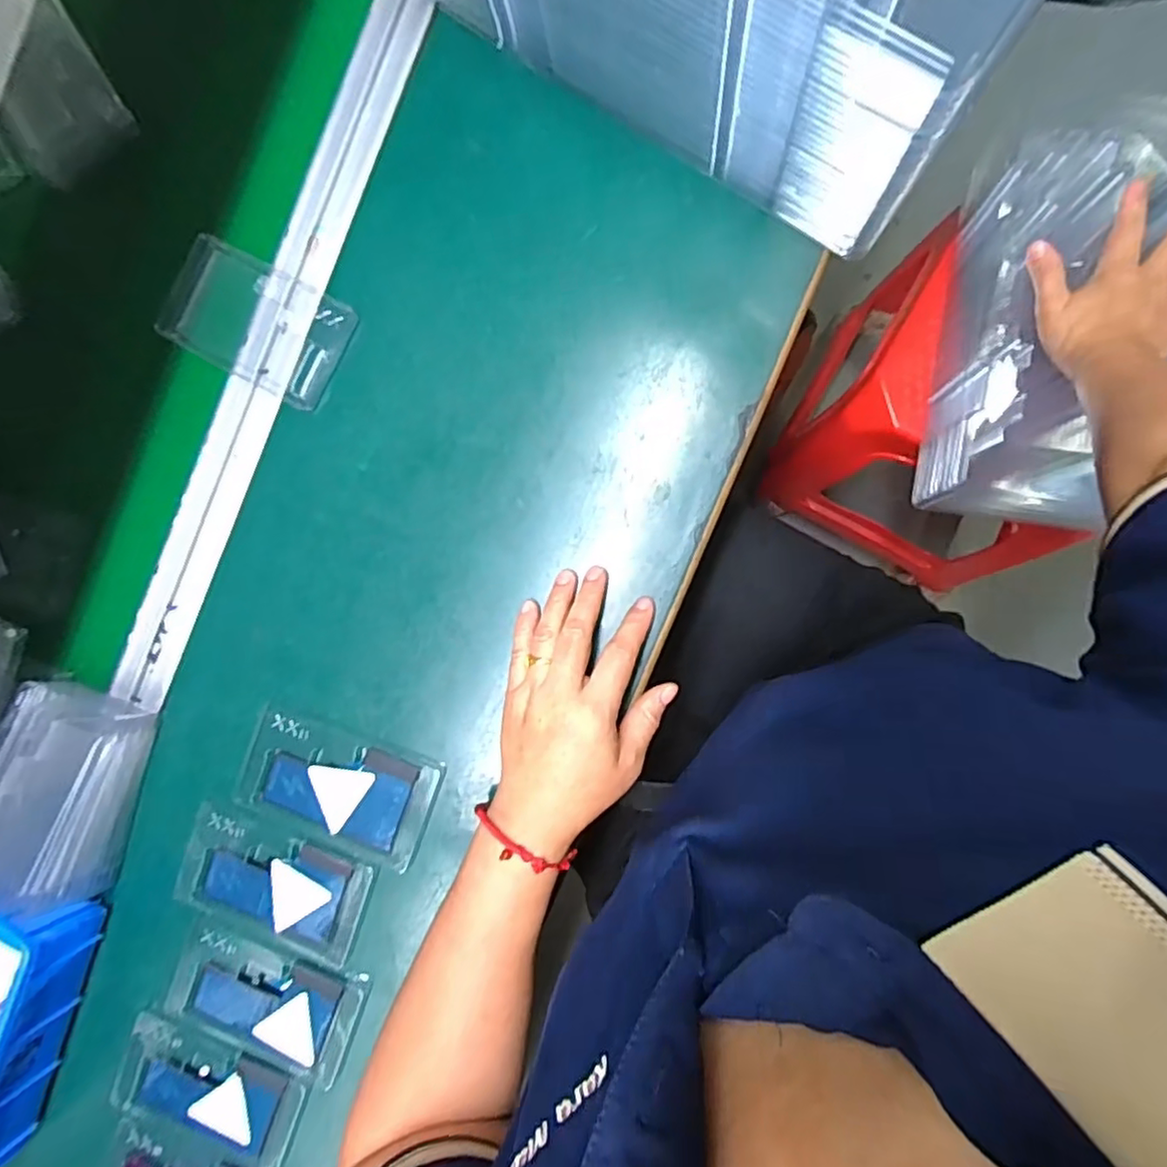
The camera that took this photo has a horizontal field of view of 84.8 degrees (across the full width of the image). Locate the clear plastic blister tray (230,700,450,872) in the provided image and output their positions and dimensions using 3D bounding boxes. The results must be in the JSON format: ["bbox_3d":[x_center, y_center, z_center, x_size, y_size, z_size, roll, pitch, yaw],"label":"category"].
[{"bbox_3d":[-0.164,0.137,0.421,0.128,0.006,0.079,18,92,8],"label":"clear plastic blister tray"}]

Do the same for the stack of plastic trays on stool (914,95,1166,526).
[{"bbox_3d":[0.448,-0.211,0.566,0.226,0.135,0.283,7,90,8],"label":"stack of plastic trays on stool"}]

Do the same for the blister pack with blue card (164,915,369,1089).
[{"bbox_3d":[-0.216,0.279,0.429,0.127,0.014,0.078,19,92,8],"label":"blister pack with blue card"}]

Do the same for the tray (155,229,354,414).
[{"bbox_3d":[-0.222,-0.178,0.435,0.131,0.010,0.077,28,93,7],"label":"tray"}]

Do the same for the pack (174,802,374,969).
[{"bbox_3d":[-0.207,0.200,0.428,0.122,0.015,0.076,18,92,8],"label":"pack"}]

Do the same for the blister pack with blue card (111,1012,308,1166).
[{"bbox_3d":[-0.257,0.350,0.437,0.125,0.014,0.076,22,92,7],"label":"blister pack with blue card"}]

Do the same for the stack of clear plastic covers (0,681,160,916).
[{"bbox_3d":[-0.351,0.137,0.422,0.084,0.055,0.129,17,92,8],"label":"stack of clear plastic covers"}]

